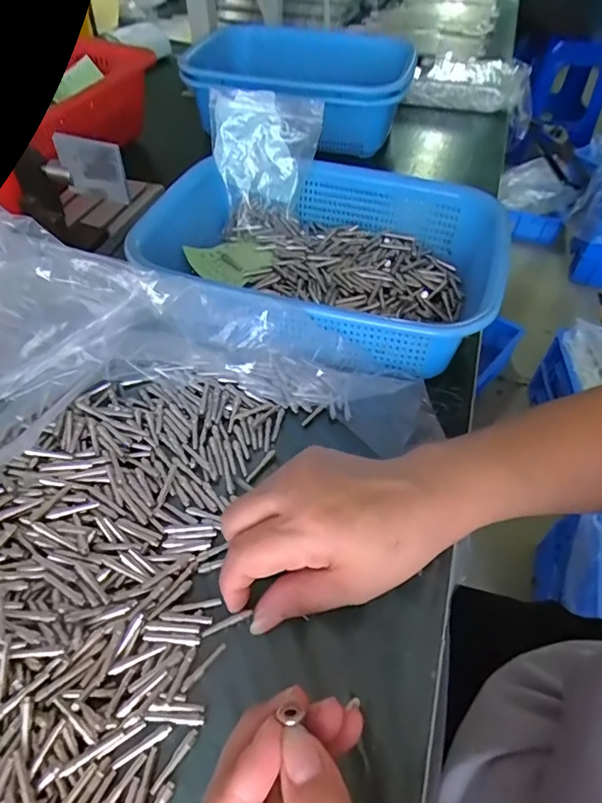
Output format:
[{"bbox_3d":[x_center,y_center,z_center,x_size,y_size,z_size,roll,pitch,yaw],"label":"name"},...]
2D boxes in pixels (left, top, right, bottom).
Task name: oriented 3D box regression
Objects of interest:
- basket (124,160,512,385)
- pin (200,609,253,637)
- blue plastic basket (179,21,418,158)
[{"bbox_3d":[0.018,-0.128,0.433,0.297,0.074,0.195,16,51,10],"label":"basket"},{"bbox_3d":[-0.040,0.121,0.271,0.028,0.004,0.004,-18,55,-20],"label":"pin"},{"bbox_3d":[0.003,-0.430,0.674,0.269,0.077,0.189,15,53,10],"label":"blue plastic basket"}]

